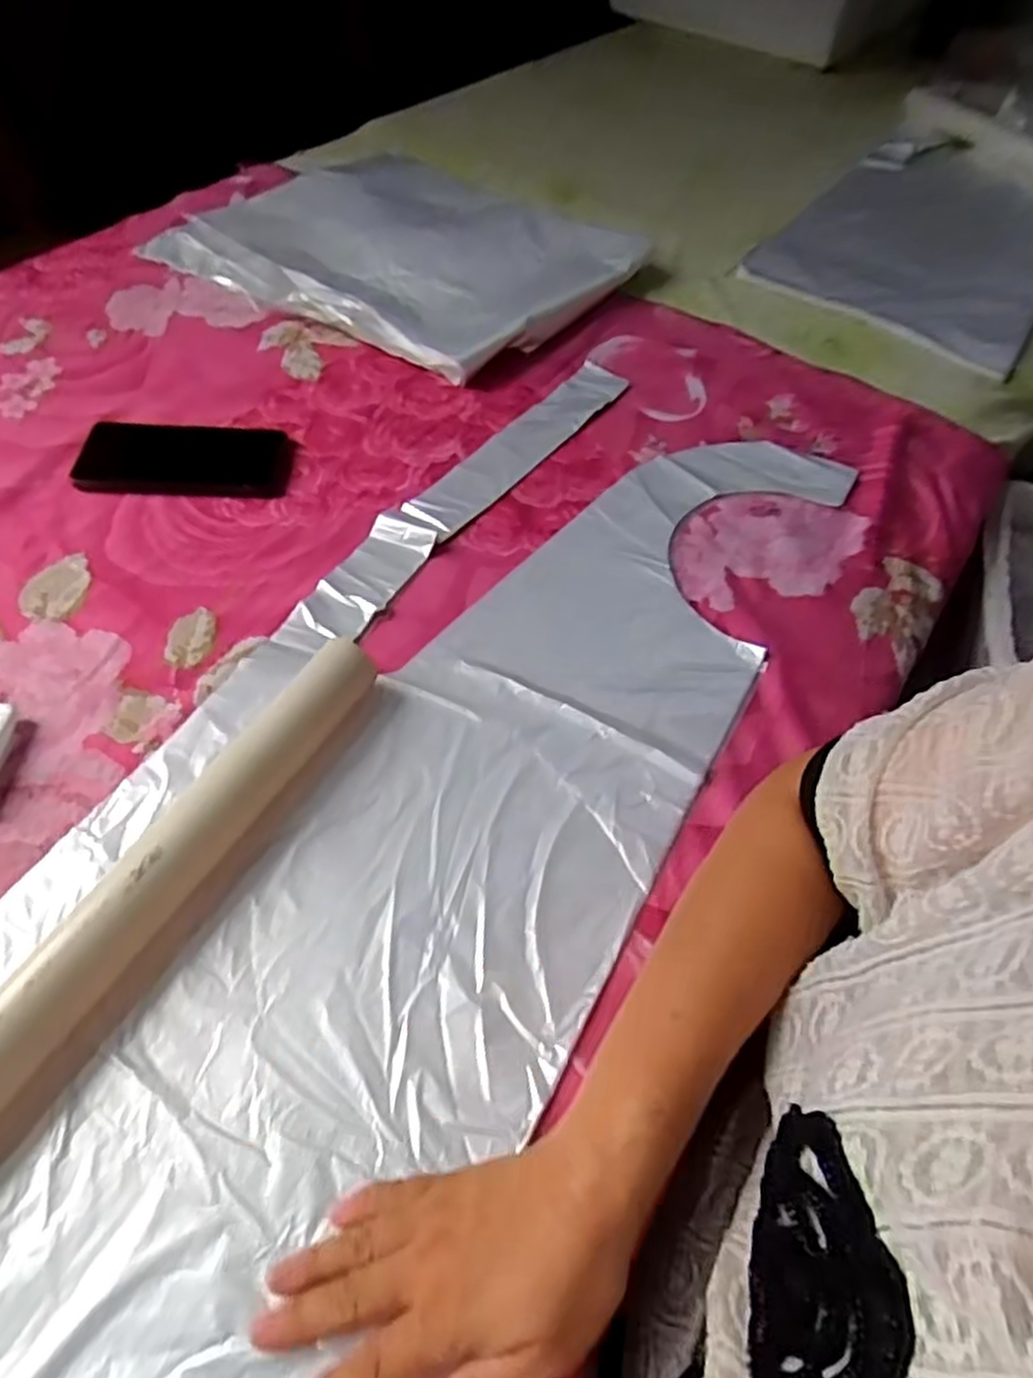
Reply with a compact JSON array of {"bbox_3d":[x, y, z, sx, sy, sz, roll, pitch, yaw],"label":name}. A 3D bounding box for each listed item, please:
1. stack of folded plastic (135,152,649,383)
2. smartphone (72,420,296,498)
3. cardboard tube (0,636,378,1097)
[{"bbox_3d":[-0.133,-0.480,0.841,0.444,0.058,0.333,33,59,17],"label":"stack of folded plastic"},{"bbox_3d":[-0.275,-0.197,0.647,0.165,0.011,0.088,3,55,-3],"label":"smartphone"},{"bbox_3d":[-0.194,0.105,0.412,0.033,0.042,0.356,27,57,13],"label":"cardboard tube"}]

